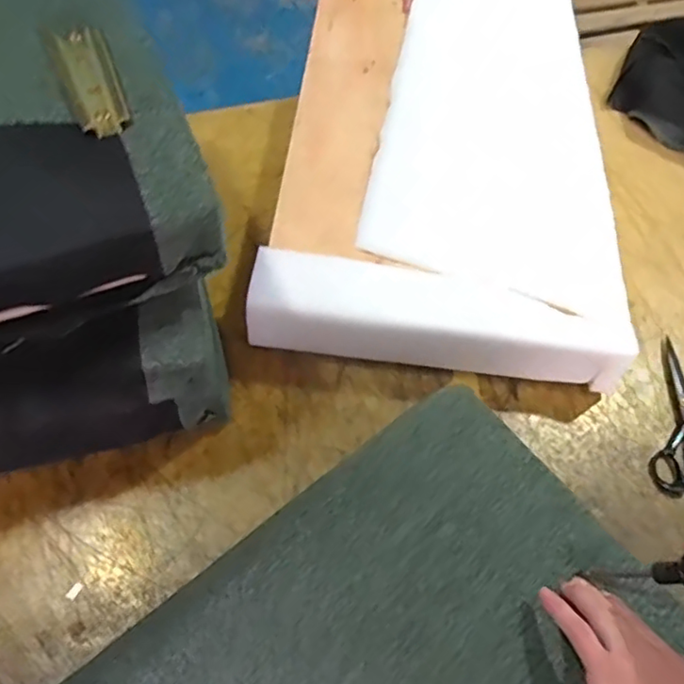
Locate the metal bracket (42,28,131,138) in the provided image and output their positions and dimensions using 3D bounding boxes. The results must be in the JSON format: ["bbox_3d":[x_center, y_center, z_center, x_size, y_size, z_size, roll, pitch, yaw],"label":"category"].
[{"bbox_3d":[-0.217,-0.226,0.528,0.047,0.022,0.129,-20,62,-15],"label":"metal bracket"}]

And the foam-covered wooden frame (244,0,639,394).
[{"bbox_3d":[0.150,-0.296,0.912,0.436,0.124,0.723,7,59,1],"label":"foam-covered wooden frame"}]

